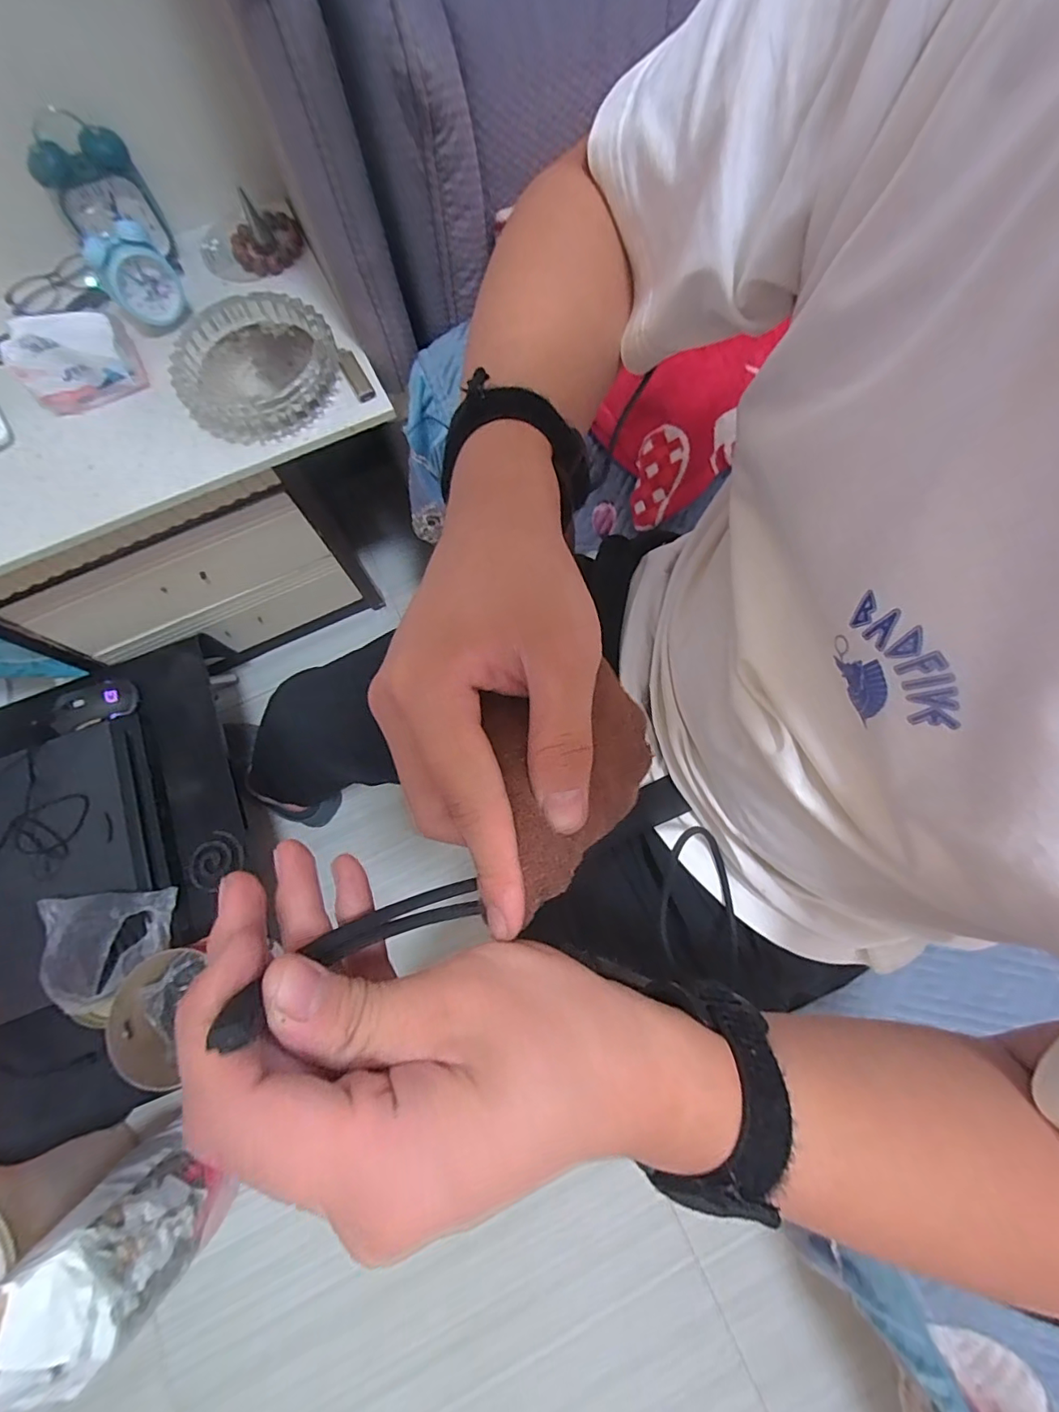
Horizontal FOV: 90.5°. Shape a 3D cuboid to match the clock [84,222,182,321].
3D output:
[{"bbox_3d":[-0.471,-0.514,0.636,0.078,0.094,0.043,-36,77,-9],"label":"clock"}]

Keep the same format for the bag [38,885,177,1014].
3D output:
[{"bbox_3d":[-0.532,0.301,0.652,0.163,0.025,0.131,-7,74,-1],"label":"bag"}]

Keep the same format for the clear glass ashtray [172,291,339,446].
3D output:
[{"bbox_3d":[-0.324,-0.404,0.632,0.187,0.052,0.174,-22,75,-5],"label":"clear glass ashtray"}]

